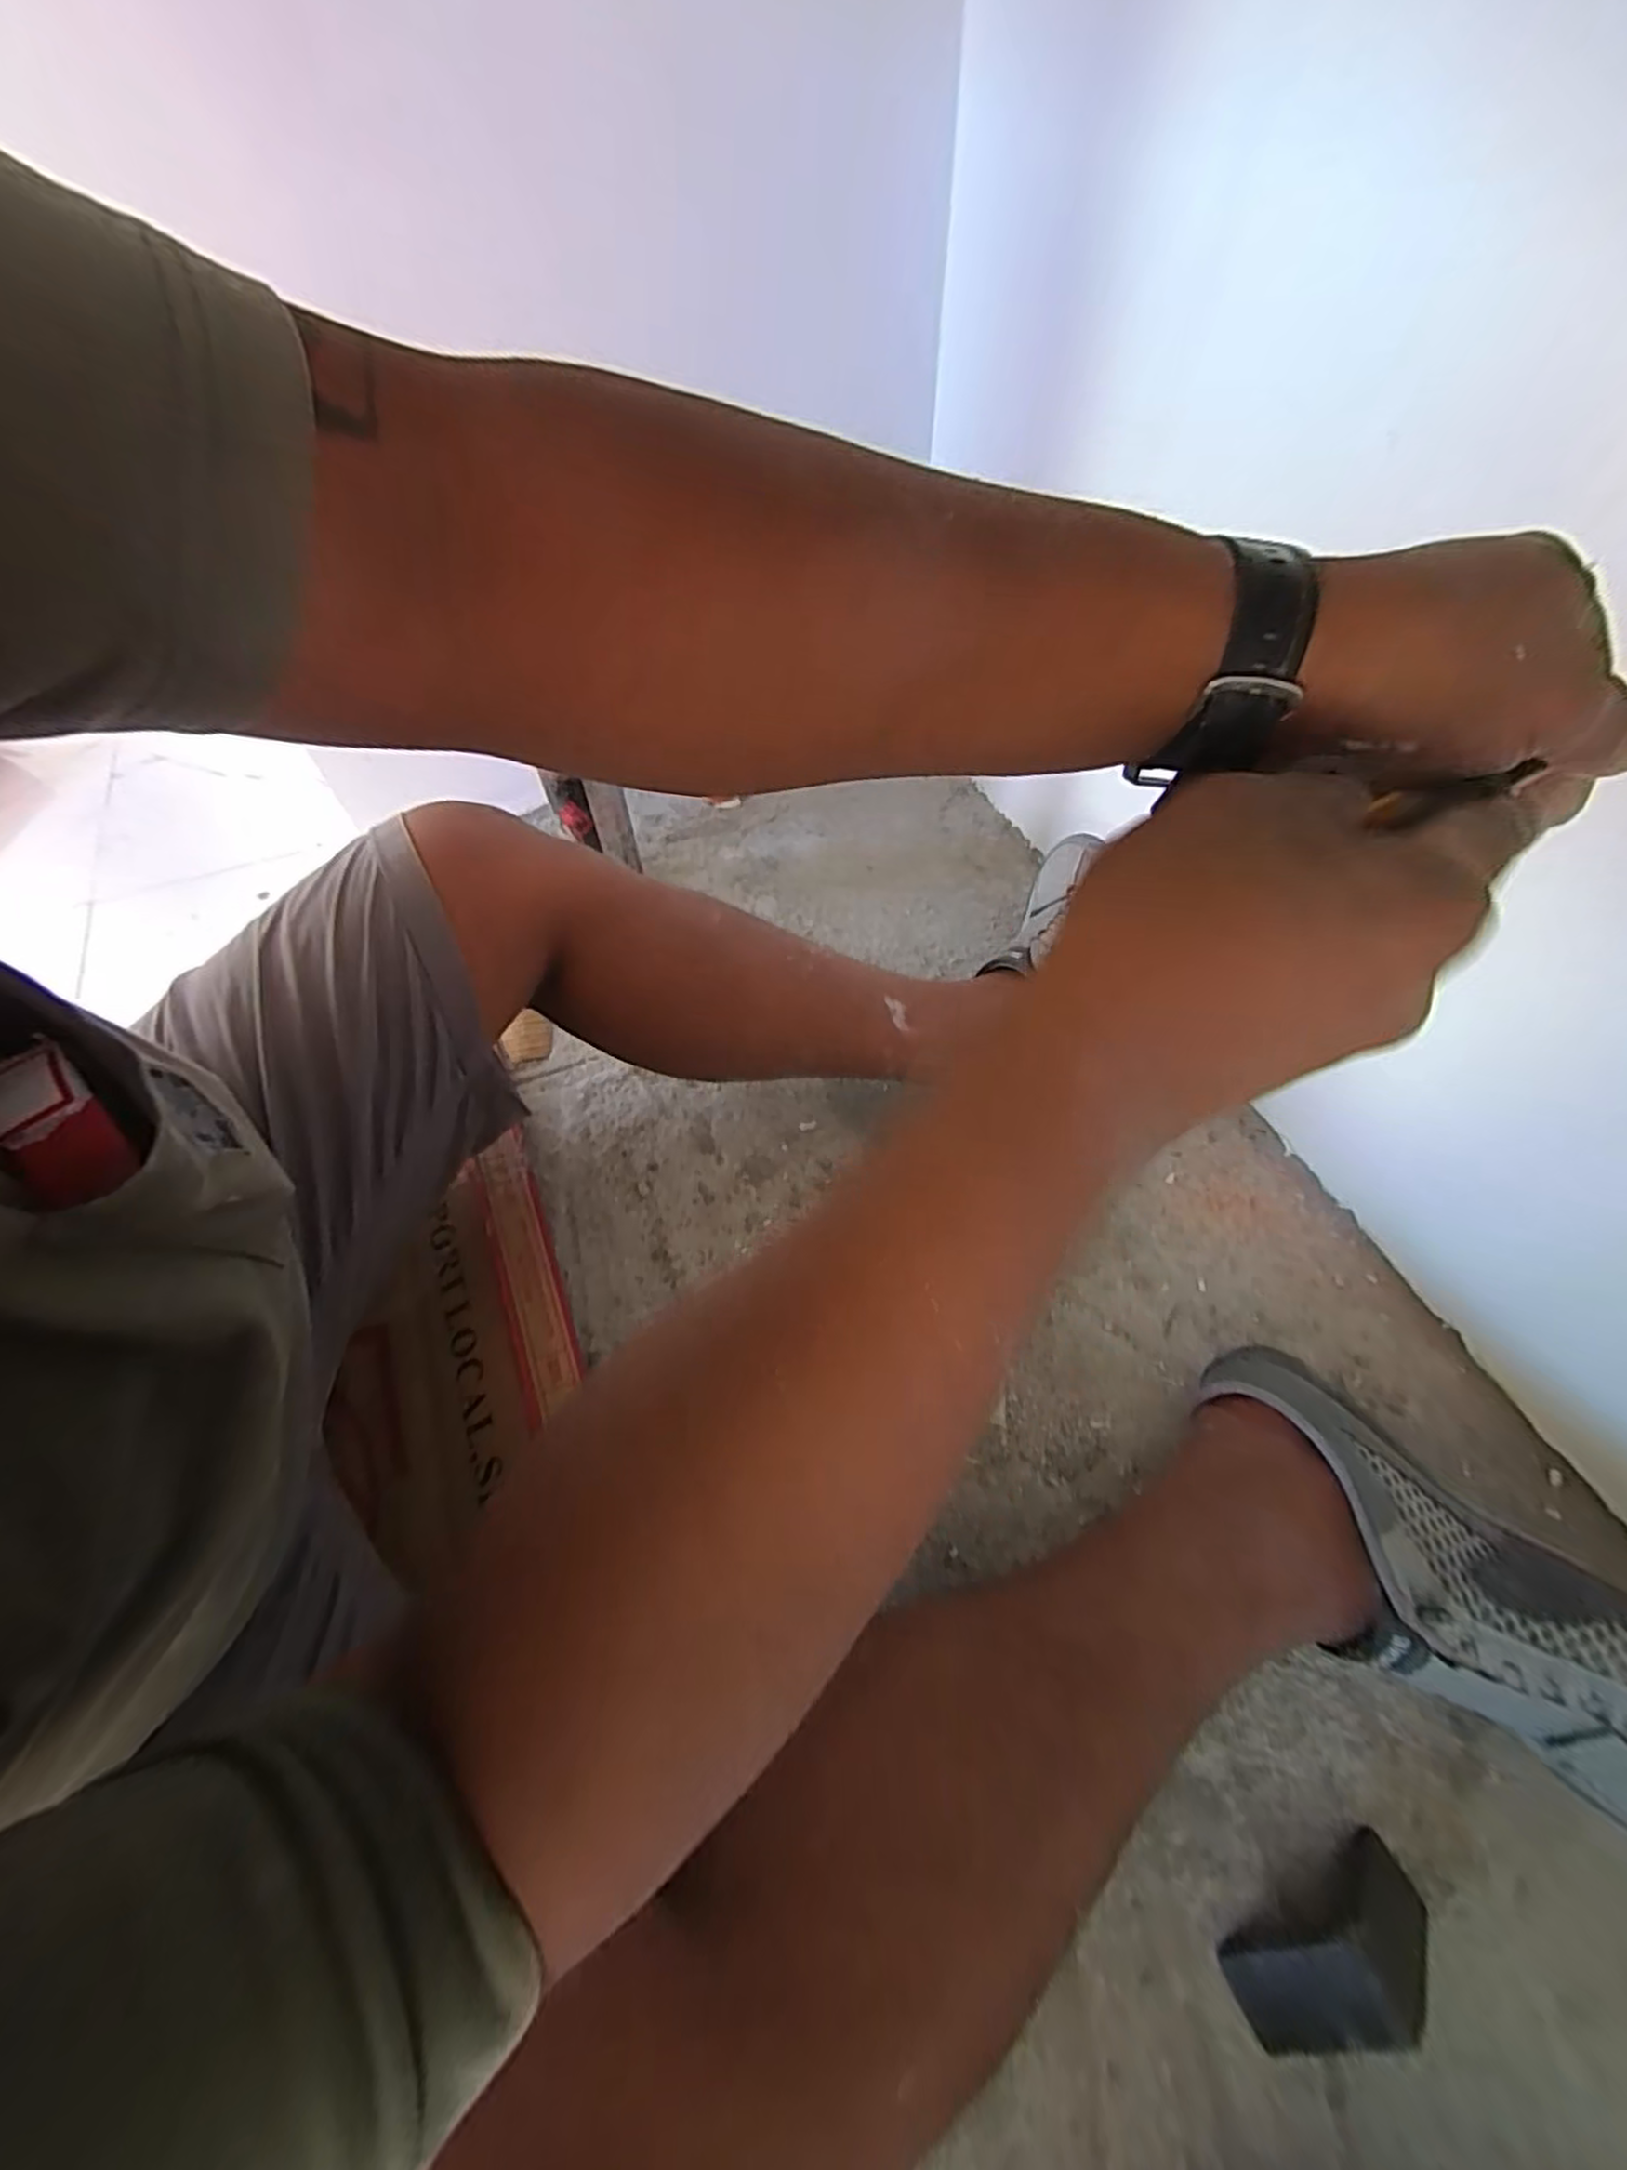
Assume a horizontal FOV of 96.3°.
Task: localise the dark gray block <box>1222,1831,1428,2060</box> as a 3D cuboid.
[{"bbox_3d":[0.237,0.385,0.322,0.096,0.046,0.038,-20,60,-12],"label":"dark gray block"}]

